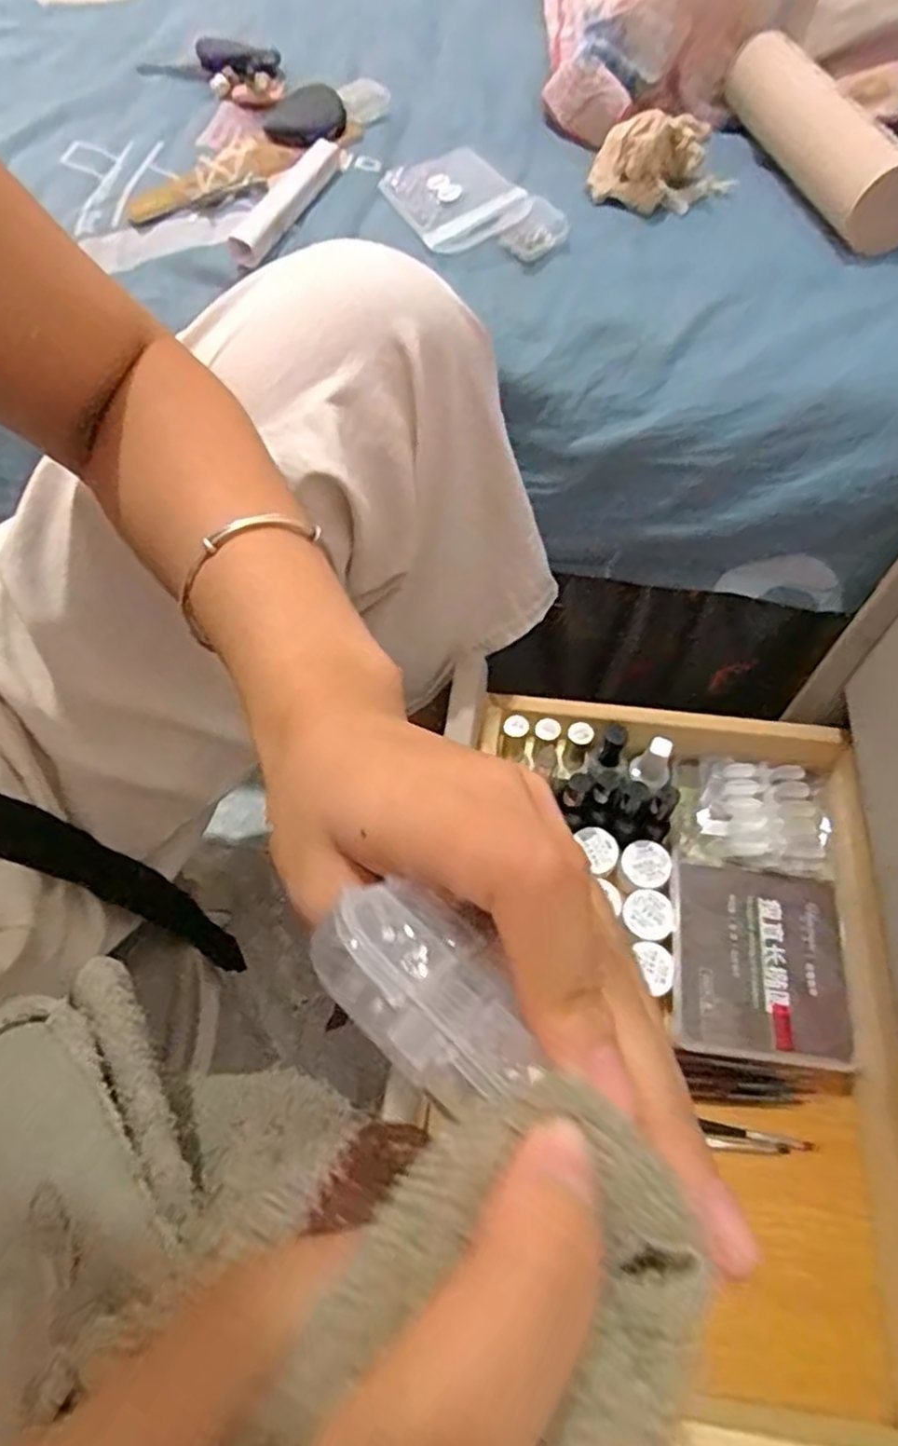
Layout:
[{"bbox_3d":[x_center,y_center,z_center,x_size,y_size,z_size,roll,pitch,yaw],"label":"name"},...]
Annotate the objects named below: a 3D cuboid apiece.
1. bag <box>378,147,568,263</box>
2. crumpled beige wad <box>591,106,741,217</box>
[{"bbox_3d":[0.009,-0.330,0.463,0.068,0.018,0.127,-31,68,-14],"label":"bag"},{"bbox_3d":[0.135,-0.350,0.465,0.088,0.044,0.036,5,64,2],"label":"crumpled beige wad"}]

